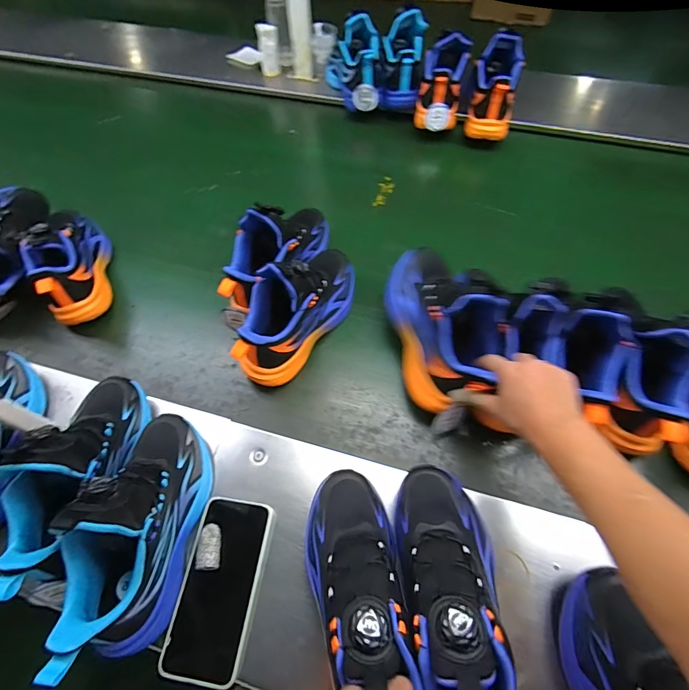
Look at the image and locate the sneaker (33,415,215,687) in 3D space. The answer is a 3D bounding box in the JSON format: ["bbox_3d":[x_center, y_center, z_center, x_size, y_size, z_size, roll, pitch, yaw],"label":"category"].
[{"bbox_3d":[-0.203,0.174,0.389,0.078,0.156,0.220,7,58,6],"label":"sneaker"}]

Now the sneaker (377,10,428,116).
[{"bbox_3d":[0.114,-0.597,0.818,0.095,0.089,0.172,8,98,6],"label":"sneaker"}]

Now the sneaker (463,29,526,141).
[{"bbox_3d":[0.294,-0.507,0.771,0.089,0.111,0.174,13,99,9],"label":"sneaker"}]

